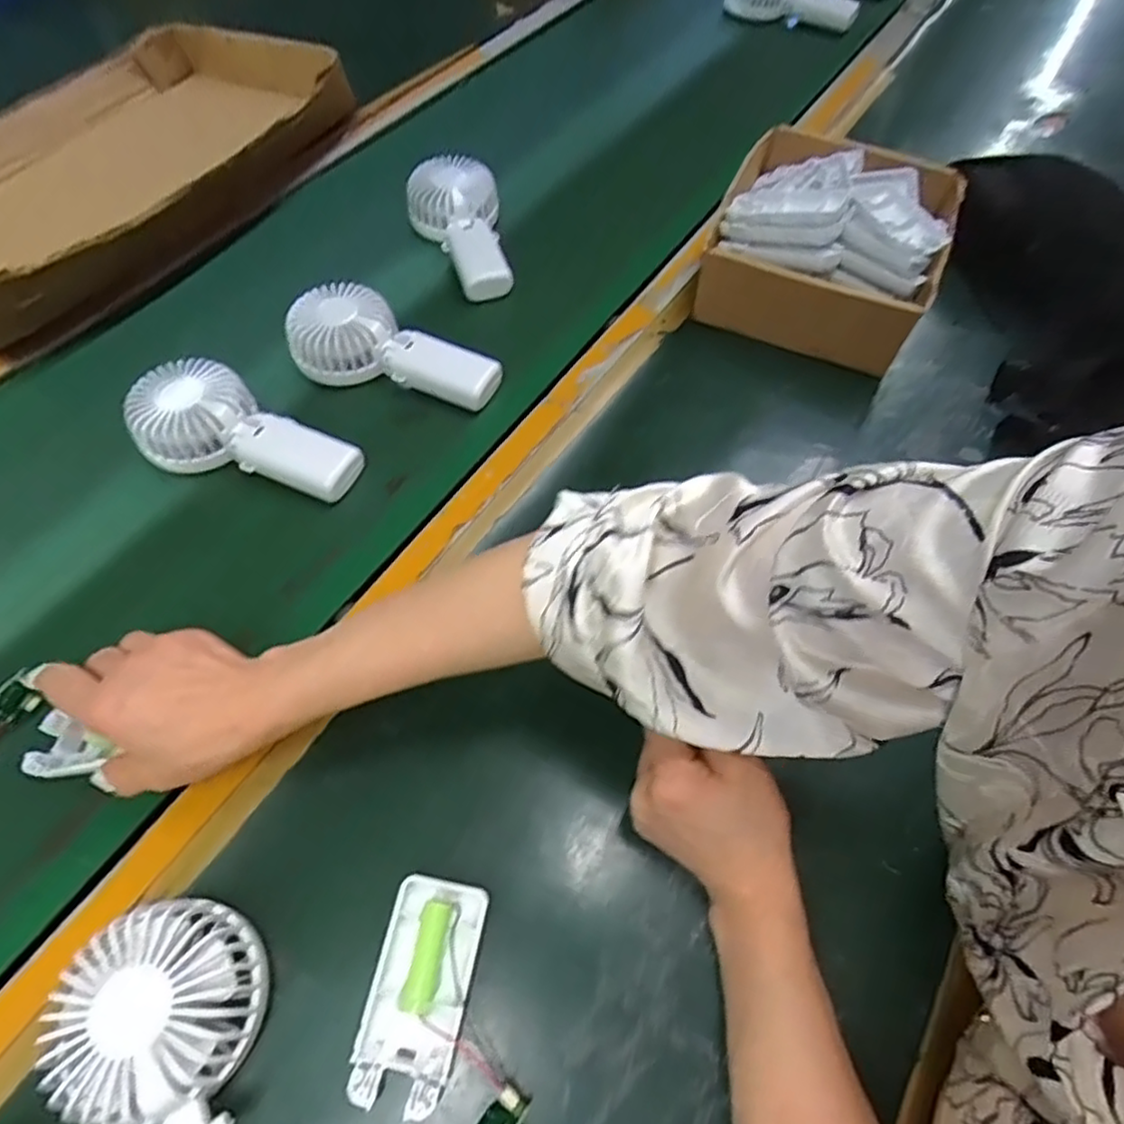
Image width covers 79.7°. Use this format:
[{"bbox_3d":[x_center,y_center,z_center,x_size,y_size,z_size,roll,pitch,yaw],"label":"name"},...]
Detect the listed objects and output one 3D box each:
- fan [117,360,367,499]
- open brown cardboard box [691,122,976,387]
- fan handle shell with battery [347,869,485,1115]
[{"bbox_3d":[-0.241,-0.089,0.507,0.174,0.056,0.078,24,61,17],"label":"fan"},{"bbox_3d":[0.238,-0.294,0.603,0.189,0.080,0.244,21,60,15],"label":"open brown cardboard box"},{"bbox_3d":[-0.068,0.209,0.332,0.046,0.028,0.093,8,57,7],"label":"fan handle shell with battery"}]

